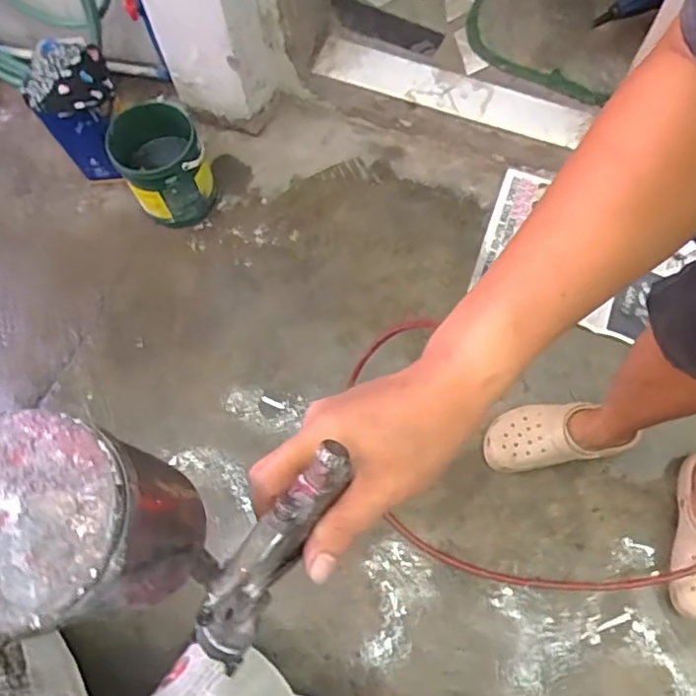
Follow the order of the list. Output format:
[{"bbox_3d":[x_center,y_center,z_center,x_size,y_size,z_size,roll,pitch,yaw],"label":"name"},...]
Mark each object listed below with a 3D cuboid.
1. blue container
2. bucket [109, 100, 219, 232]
[{"bbox_3d":[-0.544,-0.494,1.230,0.156,0.235,0.175,6,71,2],"label":"blue container"},{"bbox_3d":[-0.372,-0.367,1.202,0.164,0.208,0.168,0,71,0],"label":"bucket"}]

